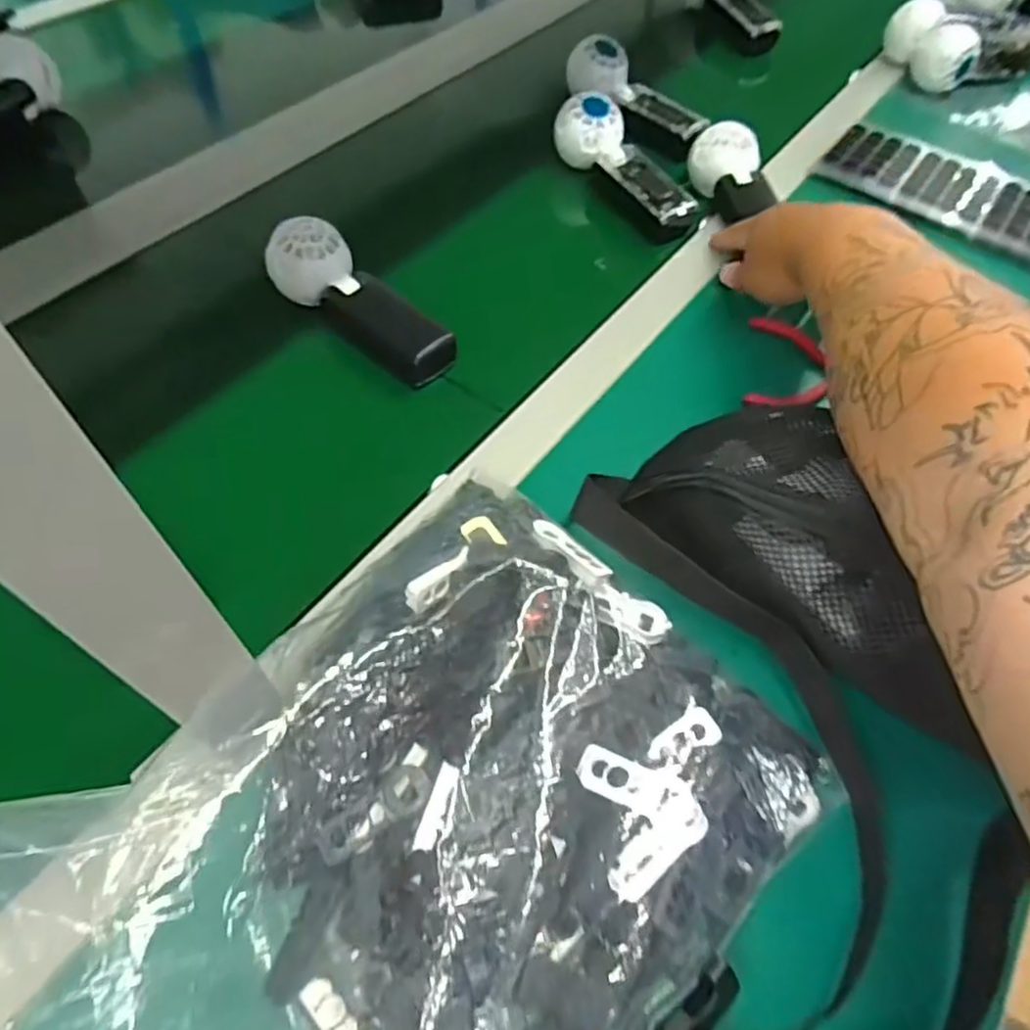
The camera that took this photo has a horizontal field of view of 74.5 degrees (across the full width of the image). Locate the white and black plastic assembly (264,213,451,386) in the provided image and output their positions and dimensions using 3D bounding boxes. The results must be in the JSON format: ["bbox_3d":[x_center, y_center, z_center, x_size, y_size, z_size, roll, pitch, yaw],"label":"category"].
[{"bbox_3d":[-0.116,-0.162,0.513,0.161,0.058,0.056,35,61,18],"label":"white and black plastic assembly"}]

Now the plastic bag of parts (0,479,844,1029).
[{"bbox_3d":[-0.045,0.145,0.292,0.367,0.088,0.262,-38,66,-25],"label":"plastic bag of parts"}]

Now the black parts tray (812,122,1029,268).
[{"bbox_3d":[0.455,-0.292,0.653,0.313,0.026,0.128,34,60,17],"label":"black parts tray"}]

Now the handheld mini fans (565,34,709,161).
[{"bbox_3d":[0.125,-0.424,0.711,0.066,0.075,0.173,-34,65,-24],"label":"handheld mini fans"}]

